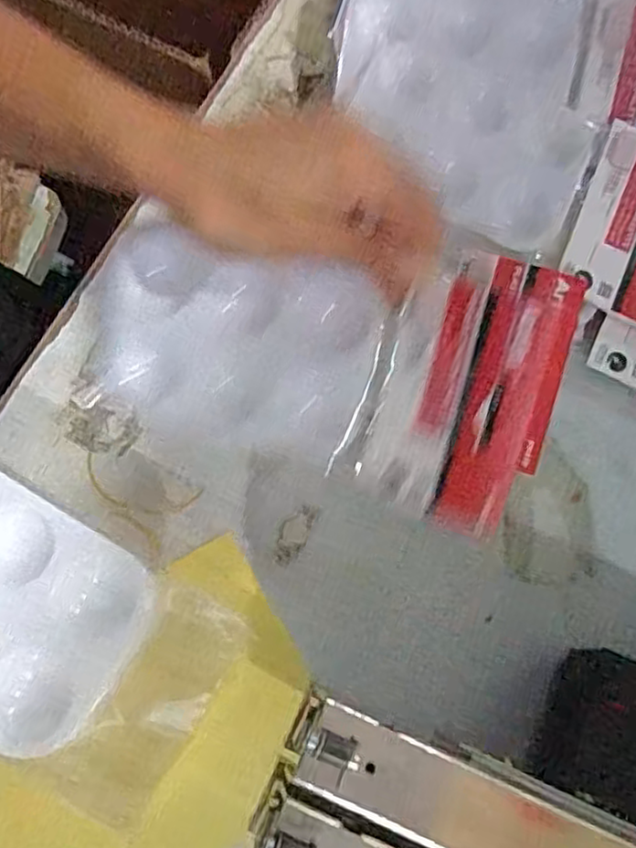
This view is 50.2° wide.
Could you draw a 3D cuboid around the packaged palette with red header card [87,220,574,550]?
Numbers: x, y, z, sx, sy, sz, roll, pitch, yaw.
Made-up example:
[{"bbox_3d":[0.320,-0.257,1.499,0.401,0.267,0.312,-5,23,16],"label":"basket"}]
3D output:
[{"bbox_3d":[-0.005,-0.030,0.304,0.212,0.024,0.114,16,116,12],"label":"packaged palette with red header card"}]

